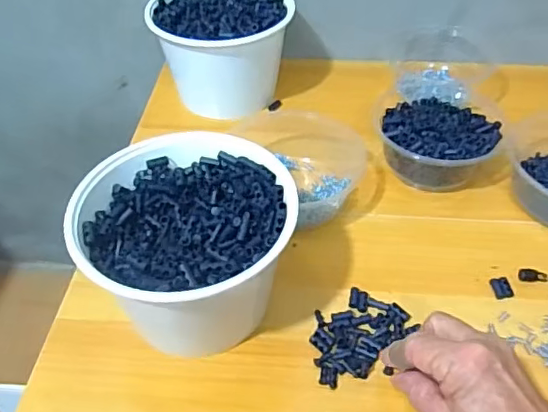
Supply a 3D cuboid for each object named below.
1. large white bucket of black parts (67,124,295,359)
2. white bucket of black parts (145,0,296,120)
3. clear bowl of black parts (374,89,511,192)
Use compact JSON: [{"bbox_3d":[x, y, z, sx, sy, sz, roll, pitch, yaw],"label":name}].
[{"bbox_3d":[-0.067,0.034,0.457,0.159,0.110,0.153,-1,45,1],"label":"large white bucket of black parts"},{"bbox_3d":[-0.061,-0.195,0.688,0.154,0.112,0.146,-1,45,1],"label":"white bucket of black parts"},{"bbox_3d":[0.175,-0.074,0.600,0.123,0.058,0.130,-1,45,1],"label":"clear bowl of black parts"}]

